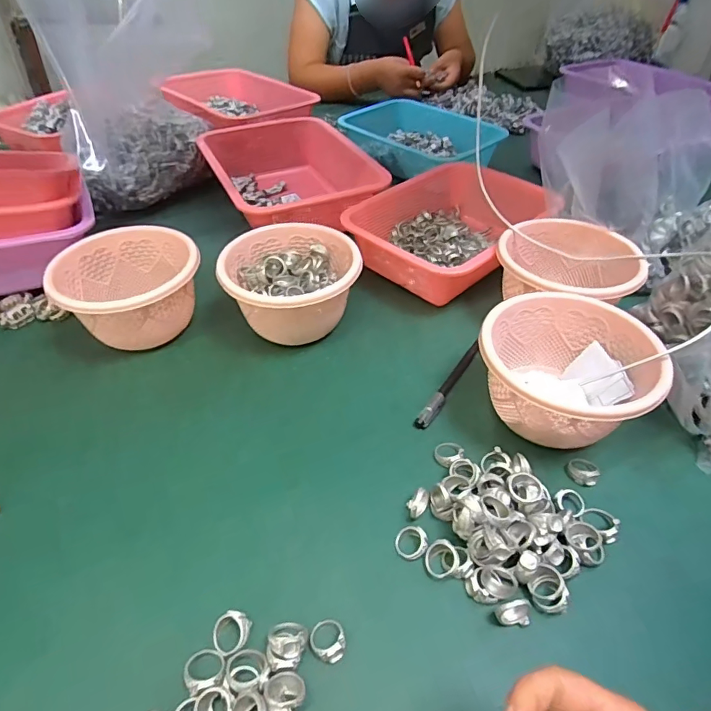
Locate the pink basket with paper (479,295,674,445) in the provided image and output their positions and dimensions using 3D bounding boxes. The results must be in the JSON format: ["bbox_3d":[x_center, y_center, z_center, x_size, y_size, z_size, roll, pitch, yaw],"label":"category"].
[{"bbox_3d":[0.182,0.021,0.417,0.146,0.085,0.139,7,45,8],"label":"pink basket with paper"}]

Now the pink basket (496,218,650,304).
[{"bbox_3d":[0.228,-0.085,0.515,0.145,0.069,0.140,20,48,20],"label":"pink basket"}]

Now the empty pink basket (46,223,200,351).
[{"bbox_3d":[-0.246,-0.072,0.514,0.135,0.082,0.141,0,45,0],"label":"empty pink basket"}]

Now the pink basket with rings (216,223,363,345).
[{"bbox_3d":[-0.073,-0.077,0.521,0.147,0.085,0.132,-17,47,-16],"label":"pink basket with rings"}]

